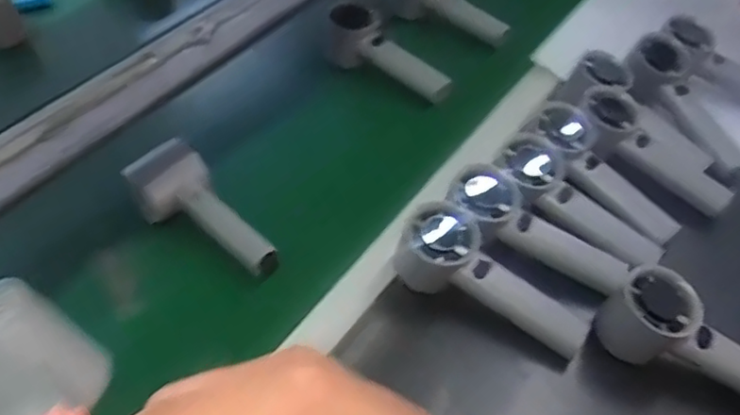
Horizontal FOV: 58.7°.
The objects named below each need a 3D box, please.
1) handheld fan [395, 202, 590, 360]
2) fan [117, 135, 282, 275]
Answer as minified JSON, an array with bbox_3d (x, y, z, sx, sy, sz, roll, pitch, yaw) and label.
[{"bbox_3d":[0.091,0.062,0.510,0.160,0.053,0.051,35,53,4],"label":"handheld fan"},{"bbox_3d":[-0.140,0.009,0.550,0.059,0.057,0.147,-33,54,-27],"label":"fan"}]

